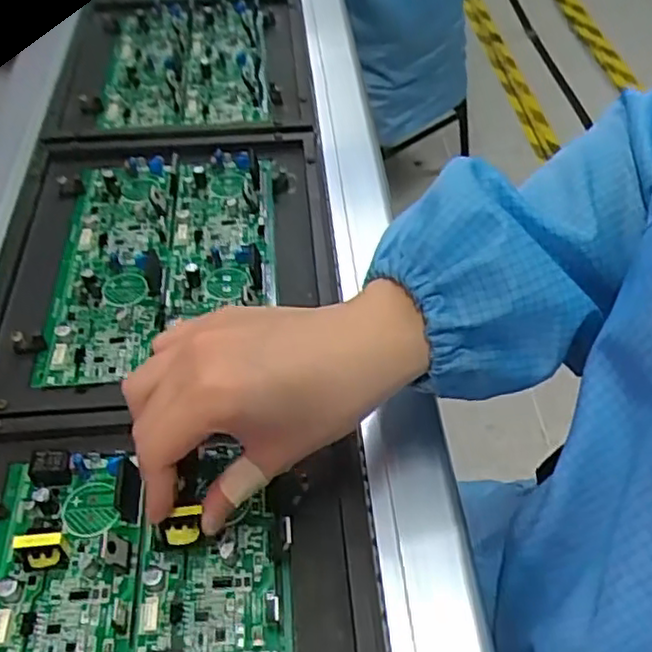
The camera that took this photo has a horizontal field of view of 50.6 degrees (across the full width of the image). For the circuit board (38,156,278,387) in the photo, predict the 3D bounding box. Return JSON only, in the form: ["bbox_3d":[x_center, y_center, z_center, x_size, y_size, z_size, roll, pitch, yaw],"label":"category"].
[{"bbox_3d":[-0.118,-0.055,0.496,0.155,0.019,0.216,-3,49,-2],"label":"circuit board"}]

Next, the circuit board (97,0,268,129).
[{"bbox_3d":[-0.135,-0.262,0.665,0.143,0.014,0.216,-5,49,-3],"label":"circuit board"}]

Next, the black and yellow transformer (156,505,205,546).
[{"bbox_3d":[-0.073,0.101,0.342,0.022,0.017,0.015,-10,50,-8],"label":"black and yellow transformer"}]

